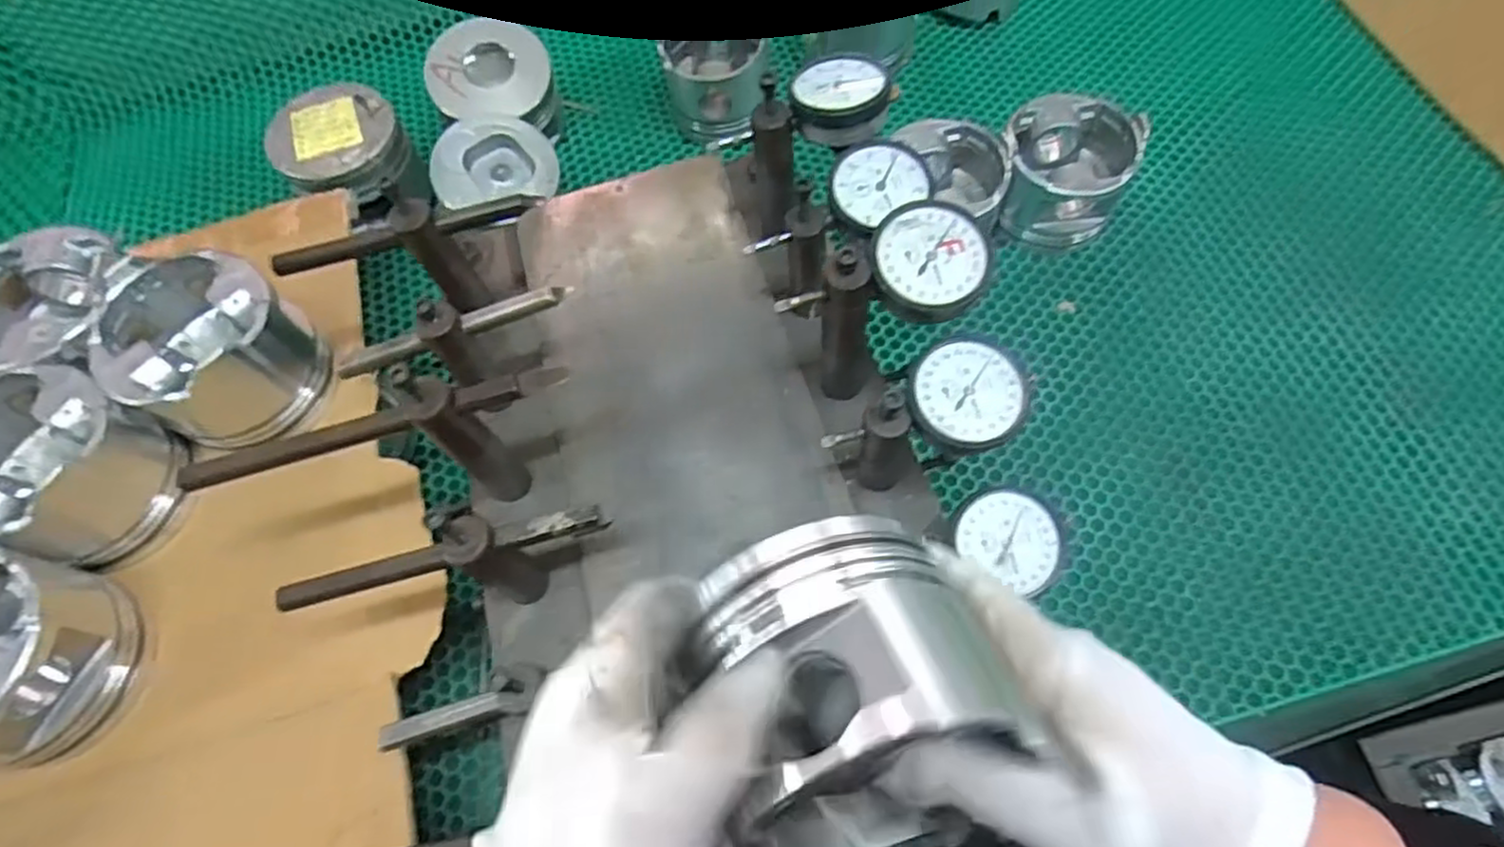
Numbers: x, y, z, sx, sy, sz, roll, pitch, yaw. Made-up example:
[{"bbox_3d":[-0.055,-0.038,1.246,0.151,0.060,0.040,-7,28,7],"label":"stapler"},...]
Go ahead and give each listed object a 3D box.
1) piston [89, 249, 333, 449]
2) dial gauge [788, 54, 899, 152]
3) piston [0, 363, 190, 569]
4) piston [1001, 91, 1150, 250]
[{"bbox_3d":[-0.324,-0.041,0.452,0.097,0.071,0.100,23,70,15],"label":"piston"},{"bbox_3d":[0.049,-0.179,0.406,0.055,0.023,0.053,-1,65,2],"label":"dial gauge"},{"bbox_3d":[-0.398,0.025,0.424,0.095,0.073,0.096,-1,65,2],"label":"piston"},{"bbox_3d":[0.247,-0.203,0.601,0.092,0.093,0.102,22,68,13],"label":"piston"}]

